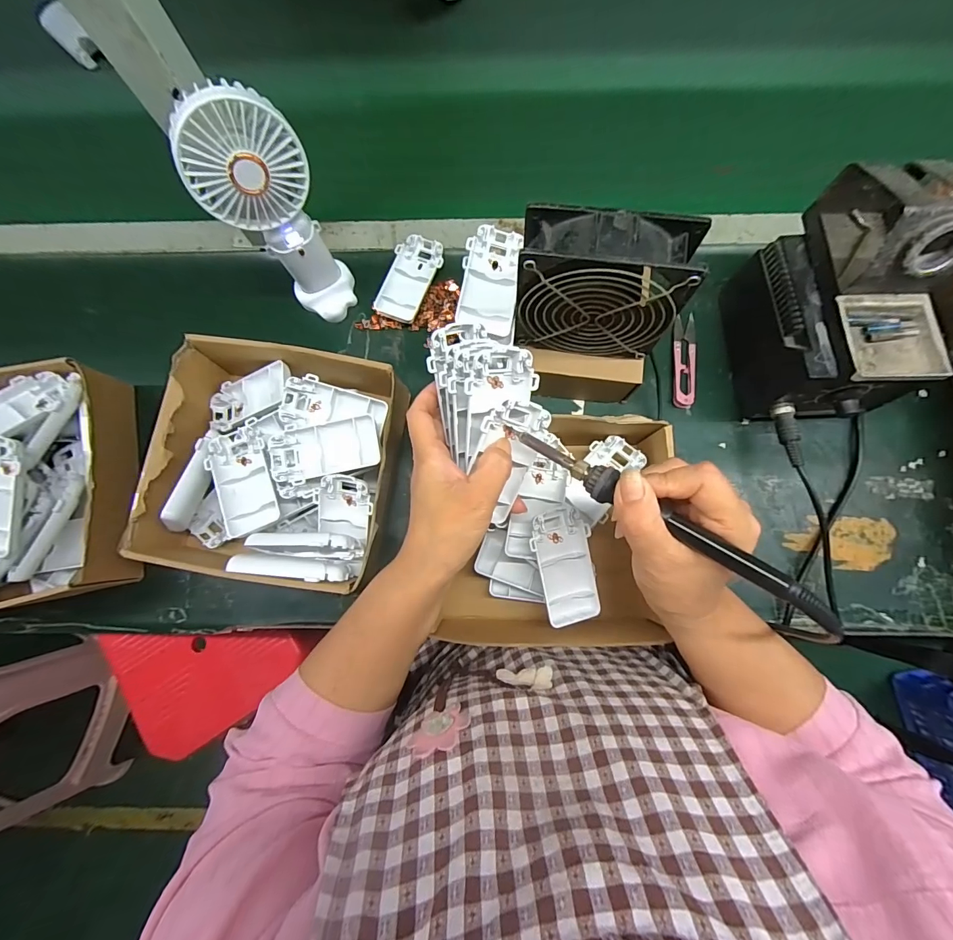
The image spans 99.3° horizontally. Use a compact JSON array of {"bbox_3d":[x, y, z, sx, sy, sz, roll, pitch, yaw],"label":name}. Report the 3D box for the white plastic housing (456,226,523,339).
[{"bbox_3d":[0.012,-0.157,0.336,0.045,0.017,0.098,7,80,2],"label":"white plastic housing"}]

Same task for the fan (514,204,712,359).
[{"bbox_3d":[0.092,-0.136,0.314,0.118,0.116,0.042,9,80,3],"label":"fan"}]

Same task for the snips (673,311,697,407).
[{"bbox_3d":[0.217,-0.114,0.419,0.022,0.012,0.102,6,80,3],"label":"snips"}]

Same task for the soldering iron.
[{"bbox_3d":[0.101,0.024,0.244,0.208,0.018,0.017,33,82,24],"label":"soldering iron"}]

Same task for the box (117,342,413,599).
[{"bbox_3d":[-0.178,-0.006,0.374,0.207,0.067,0.215,8,80,3],"label":"box"}]

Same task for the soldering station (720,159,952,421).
[{"bbox_3d":[0.308,-0.140,0.346,0.114,0.159,0.175,-11,80,0],"label":"soldering station"}]

